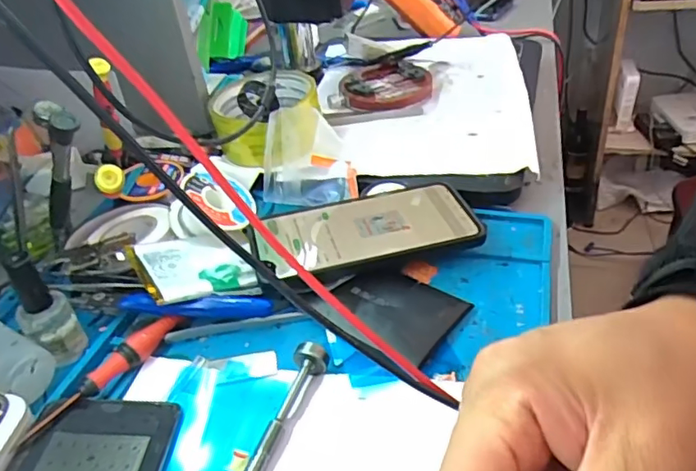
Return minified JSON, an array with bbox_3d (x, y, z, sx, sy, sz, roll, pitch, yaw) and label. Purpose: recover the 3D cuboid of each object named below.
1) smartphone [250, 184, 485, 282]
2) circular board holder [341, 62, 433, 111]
[{"bbox_3d":[0.011,-0.004,0.386,0.144,0.010,0.078,-14,37,-9],"label":"smartphone"},{"bbox_3d":[0.036,-0.147,0.560,0.086,0.021,0.085,-6,36,2],"label":"circular board holder"}]

